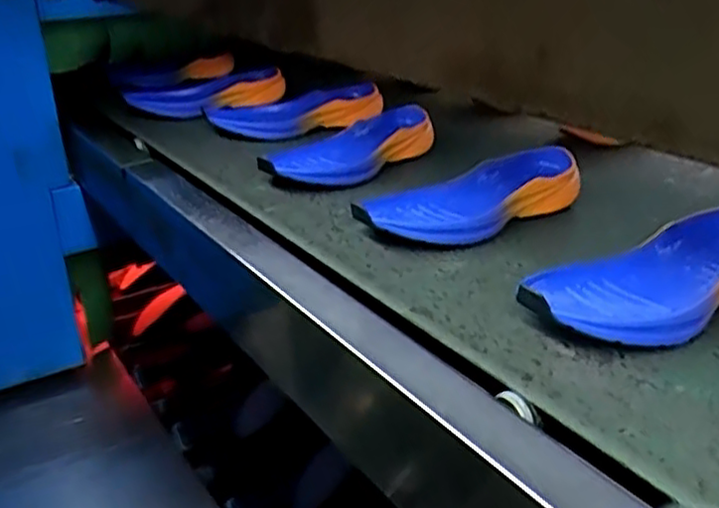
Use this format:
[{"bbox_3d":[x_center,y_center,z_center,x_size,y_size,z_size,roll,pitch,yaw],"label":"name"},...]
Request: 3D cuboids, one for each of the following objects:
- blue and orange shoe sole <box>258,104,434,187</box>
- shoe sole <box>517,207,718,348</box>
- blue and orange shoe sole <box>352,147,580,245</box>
[{"bbox_3d":[-0.003,-0.124,0.815,0.086,0.035,0.250,23,39,34],"label":"blue and orange shoe sole"},{"bbox_3d":[0.228,0.015,0.522,0.255,0.038,0.102,-25,38,-33],"label":"shoe sole"},{"bbox_3d":[0.110,-0.053,0.666,0.253,0.038,0.093,-18,35,-24],"label":"blue and orange shoe sole"}]

